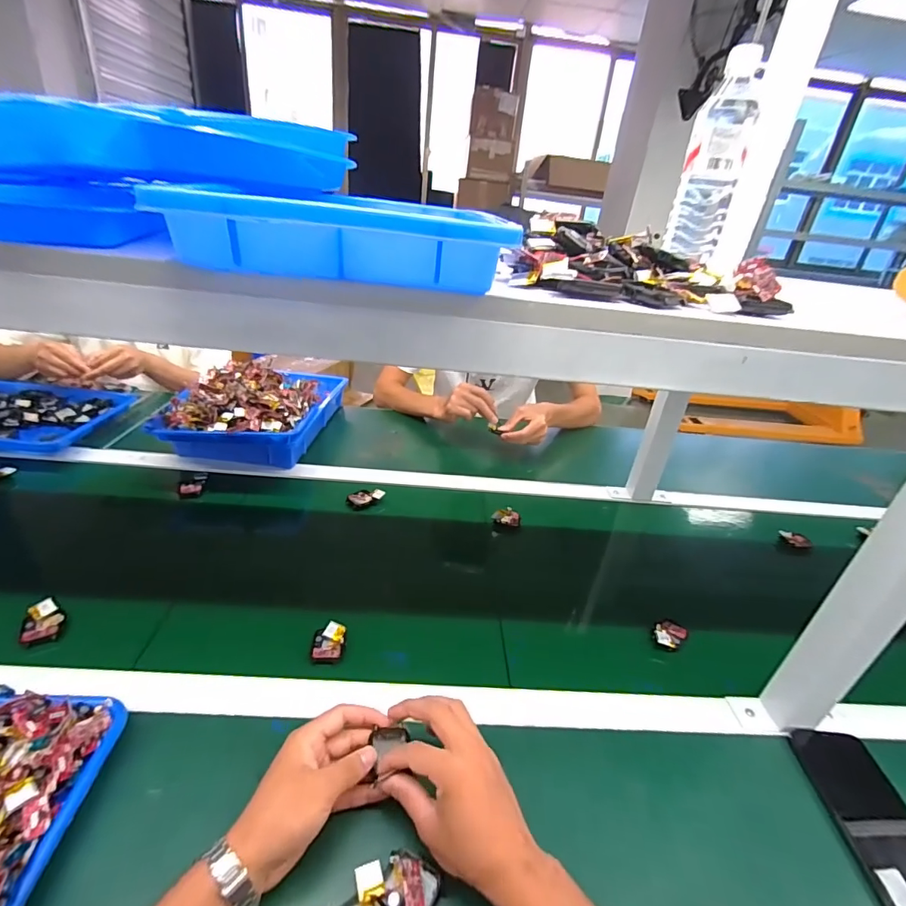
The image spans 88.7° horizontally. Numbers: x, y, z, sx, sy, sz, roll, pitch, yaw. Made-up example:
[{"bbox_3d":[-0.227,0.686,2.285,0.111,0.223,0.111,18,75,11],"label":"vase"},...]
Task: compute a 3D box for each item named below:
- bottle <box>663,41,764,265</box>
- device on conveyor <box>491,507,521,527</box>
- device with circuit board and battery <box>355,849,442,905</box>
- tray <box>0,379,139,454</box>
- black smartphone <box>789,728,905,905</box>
[{"bbox_3d":[0.302,-0.334,0.532,0.066,0.214,0.078,19,31,19],"label":"bottle"},{"bbox_3d":[0.092,0.109,0.800,0.050,0.027,0.023,5,30,-5],"label":"device on conveyor"},{"bbox_3d":[-0.042,0.337,0.364,0.062,0.011,0.040,15,30,13],"label":"device with circuit board and battery"},{"bbox_3d":[-0.804,-0.076,0.856,0.310,0.034,0.238,3,30,-7],"label":"tray"},{"bbox_3d":[0.398,0.345,0.438,0.081,0.011,0.162,6,29,-2],"label":"black smartphone"}]

